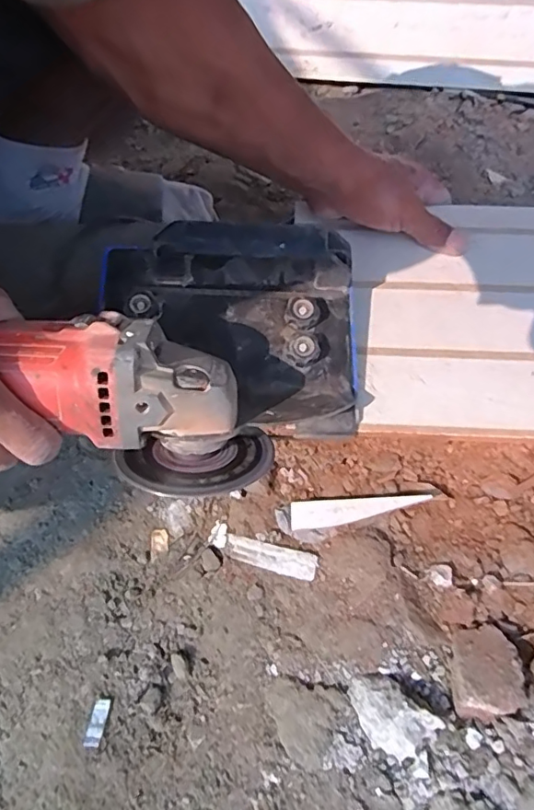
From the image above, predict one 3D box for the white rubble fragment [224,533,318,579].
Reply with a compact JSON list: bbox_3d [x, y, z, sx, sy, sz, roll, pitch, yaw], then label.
[{"bbox_3d":[0.002,0.122,0.428,0.077,0.004,0.020,9,73,17],"label":"white rubble fragment"}]

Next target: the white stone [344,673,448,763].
[{"bbox_3d":[0.080,0.205,0.353,0.055,0.020,0.037,40,69,20],"label":"white stone"}]

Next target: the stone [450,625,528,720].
[{"bbox_3d":[0.150,0.186,0.369,0.044,0.024,0.060,1,32,9],"label":"stone"}]

